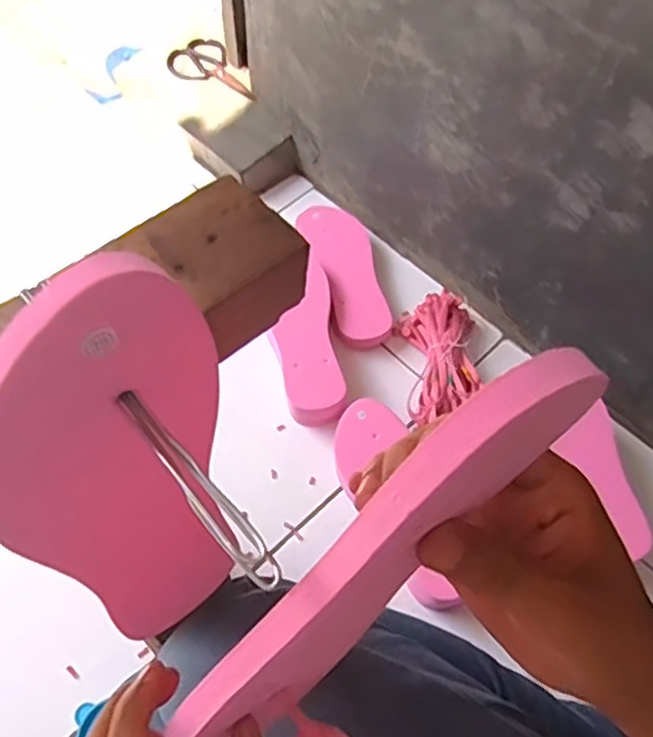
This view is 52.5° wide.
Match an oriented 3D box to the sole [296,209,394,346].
[{"bbox_3d":[0.033,-0.144,0.973,0.100,0.018,0.237,-11,69,-18],"label":"sole"}]

